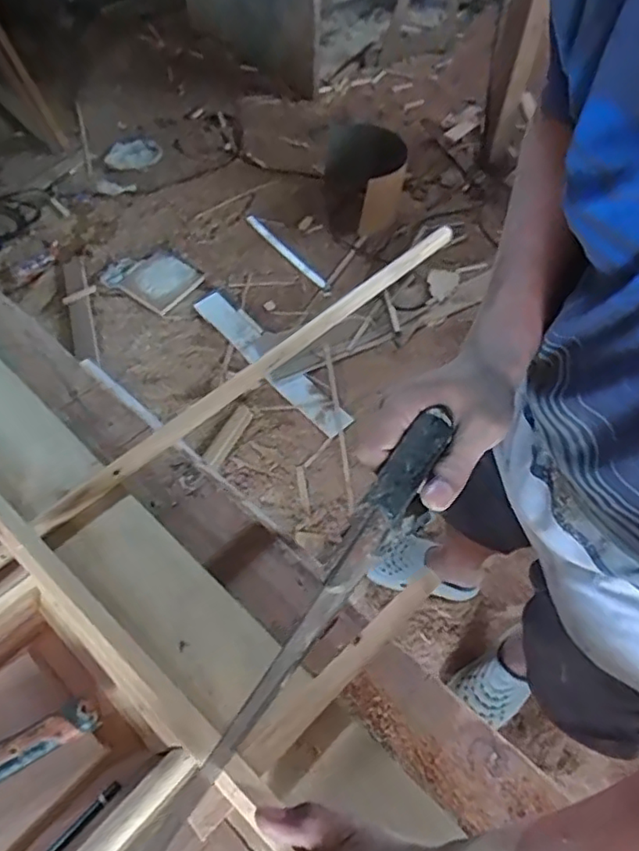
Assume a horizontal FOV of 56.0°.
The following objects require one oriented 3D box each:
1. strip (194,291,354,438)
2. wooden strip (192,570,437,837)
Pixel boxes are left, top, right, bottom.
[{"bbox_3d":[-0.146,-0.193,1.733,0.093,0.018,0.620,-35,63,-20],"label":"strip"},{"bbox_3d":[0.004,0.196,0.455,0.249,0.012,0.023,-40,65,-22],"label":"wooden strip"}]

